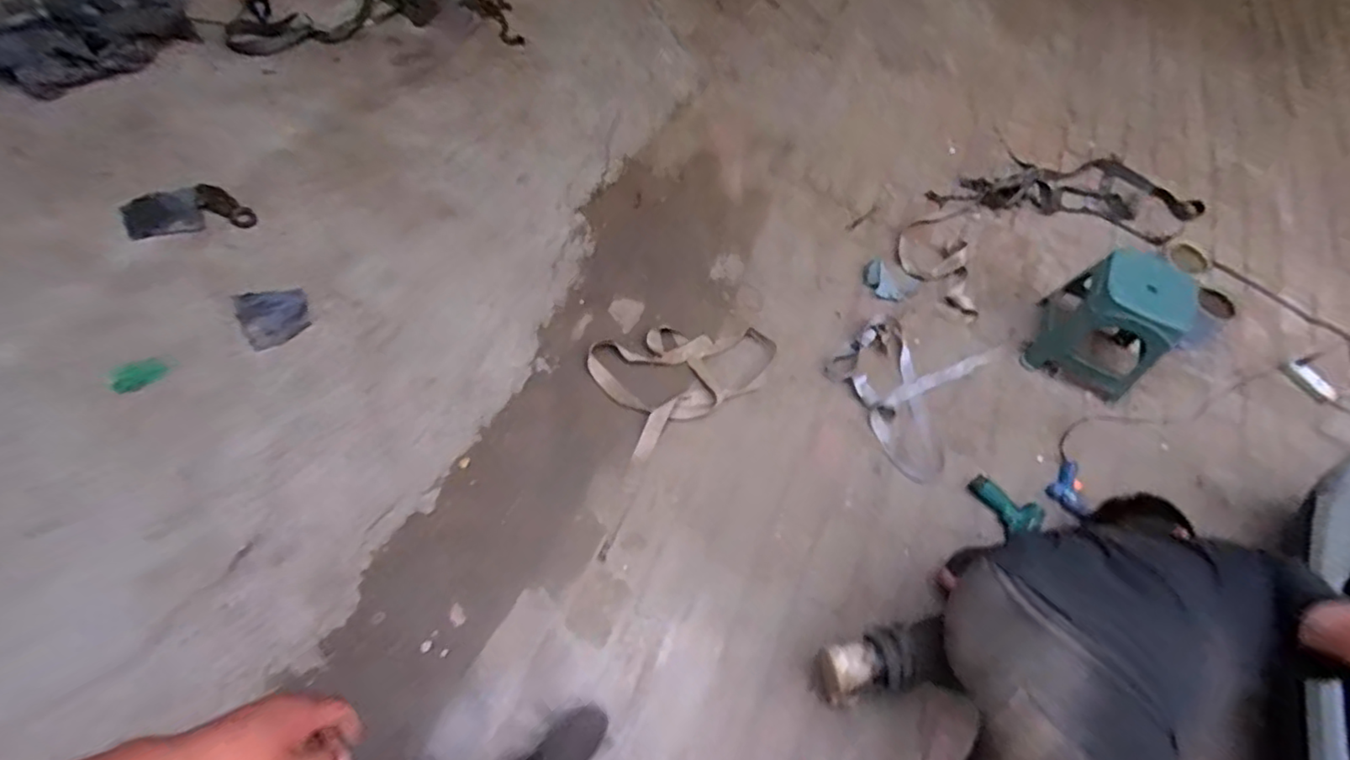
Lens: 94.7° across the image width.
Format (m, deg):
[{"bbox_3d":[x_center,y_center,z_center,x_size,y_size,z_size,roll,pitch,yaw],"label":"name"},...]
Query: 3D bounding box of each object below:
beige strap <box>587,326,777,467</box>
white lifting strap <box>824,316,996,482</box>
[{"bbox_3d":[0.041,-0.040,1.797,0.525,0.053,0.383,-23,66,-21],"label":"beige strap"},{"bbox_3d":[0.675,0.012,1.861,0.399,0.061,0.506,32,60,9],"label":"white lifting strap"}]

